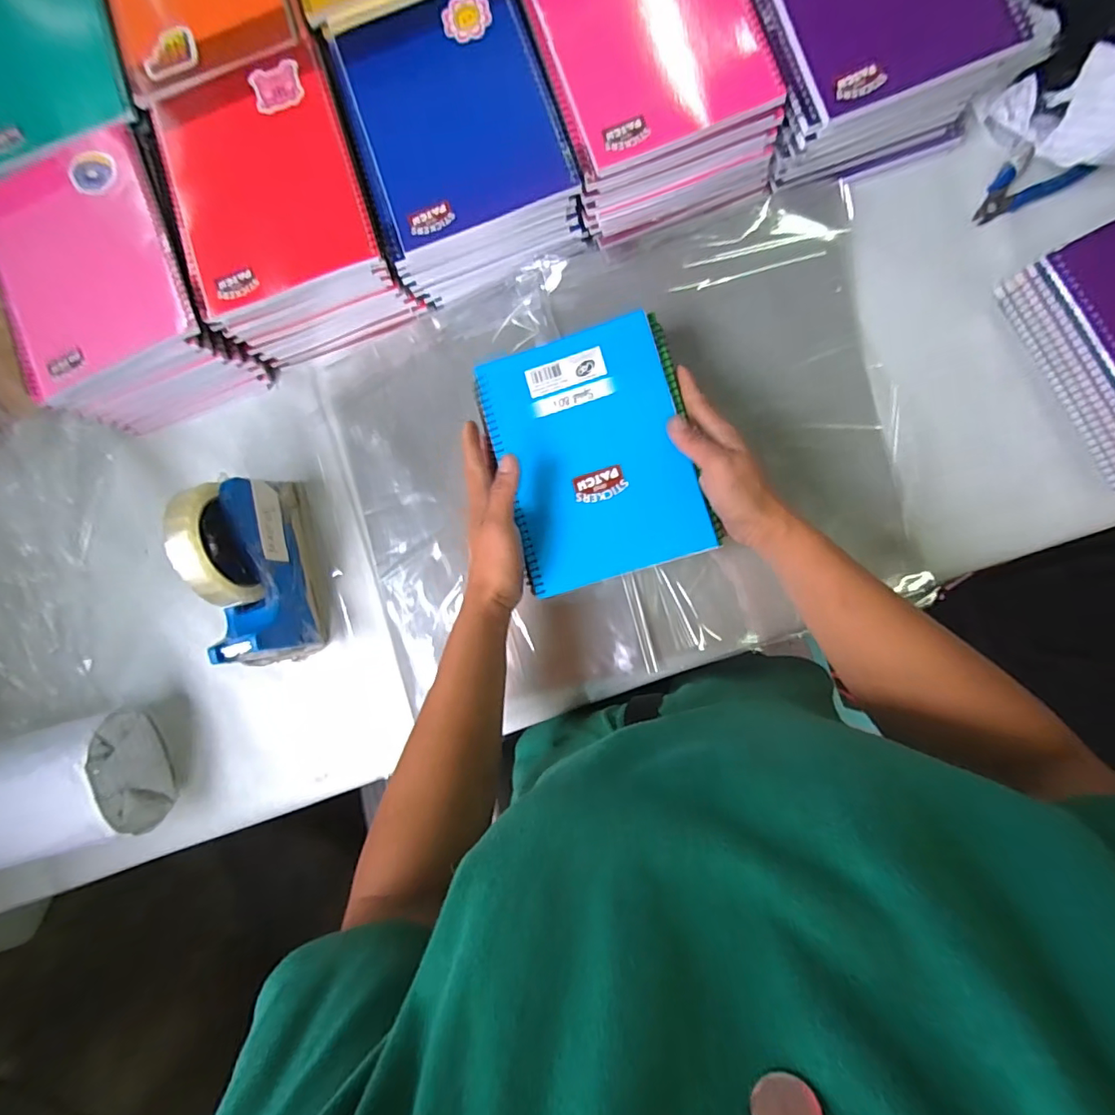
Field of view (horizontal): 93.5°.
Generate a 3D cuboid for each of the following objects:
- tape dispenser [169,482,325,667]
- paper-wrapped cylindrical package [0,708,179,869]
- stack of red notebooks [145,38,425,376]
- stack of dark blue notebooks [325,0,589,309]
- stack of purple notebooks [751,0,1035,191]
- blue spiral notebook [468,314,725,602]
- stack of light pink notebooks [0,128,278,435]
[{"bbox_3d":[-0.260,0.011,0.446,0.056,0.117,0.160,-7,87,5],"label":"tape dispenser"},{"bbox_3d":[-0.490,0.216,0.474,0.240,0.088,0.111,-15,87,5],"label":"paper-wrapped cylindrical package"},{"bbox_3d":[-0.237,-0.301,0.463,0.157,0.098,0.200,-19,86,5],"label":"stack of red notebooks"},{"bbox_3d":[-0.078,-0.347,0.451,0.160,0.091,0.195,-16,87,5],"label":"stack of dark blue notebooks"},{"bbox_3d":[0.234,-0.426,0.419,0.173,0.091,0.206,-19,86,5],"label":"stack of purple notebooks"},{"bbox_3d":[0.030,-0.083,0.419,0.151,0.012,0.195,-16,87,5],"label":"blue spiral notebook"},{"bbox_3d":[-0.385,-0.240,0.478,0.163,0.094,0.200,-18,86,5],"label":"stack of light pink notebooks"}]

